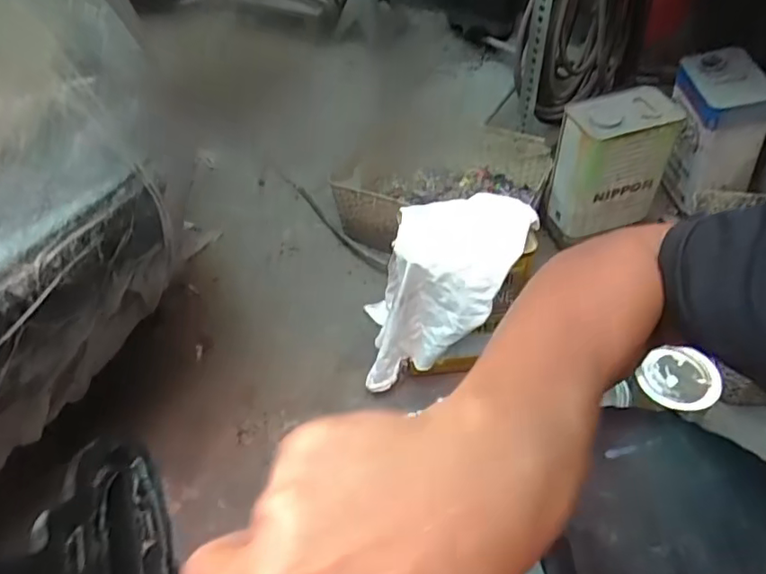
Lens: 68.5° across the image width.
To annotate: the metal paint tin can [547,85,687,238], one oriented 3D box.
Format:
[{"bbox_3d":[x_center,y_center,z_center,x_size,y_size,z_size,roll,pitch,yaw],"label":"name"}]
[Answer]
[{"bbox_3d":[0.348,-0.188,0.879,0.162,0.221,0.088,-14,47,-15],"label":"metal paint tin can"}]

